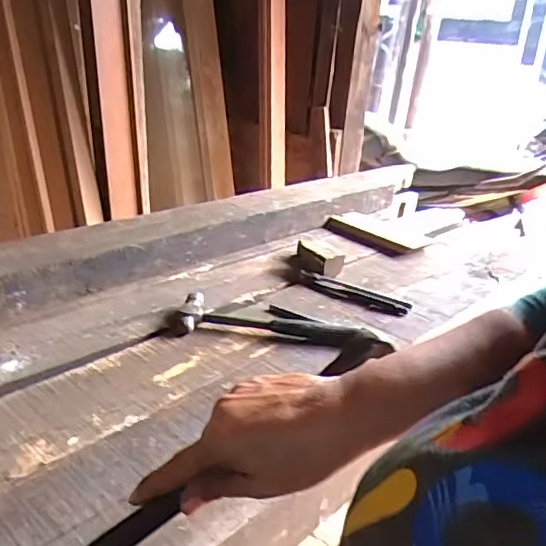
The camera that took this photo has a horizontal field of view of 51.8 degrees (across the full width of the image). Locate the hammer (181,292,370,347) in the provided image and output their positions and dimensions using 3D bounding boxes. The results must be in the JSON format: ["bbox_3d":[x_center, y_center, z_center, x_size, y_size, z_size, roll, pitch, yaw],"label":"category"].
[{"bbox_3d":[0.002,0.083,0.899,0.293,0.026,0.080,8,25,2],"label":"hammer"}]

